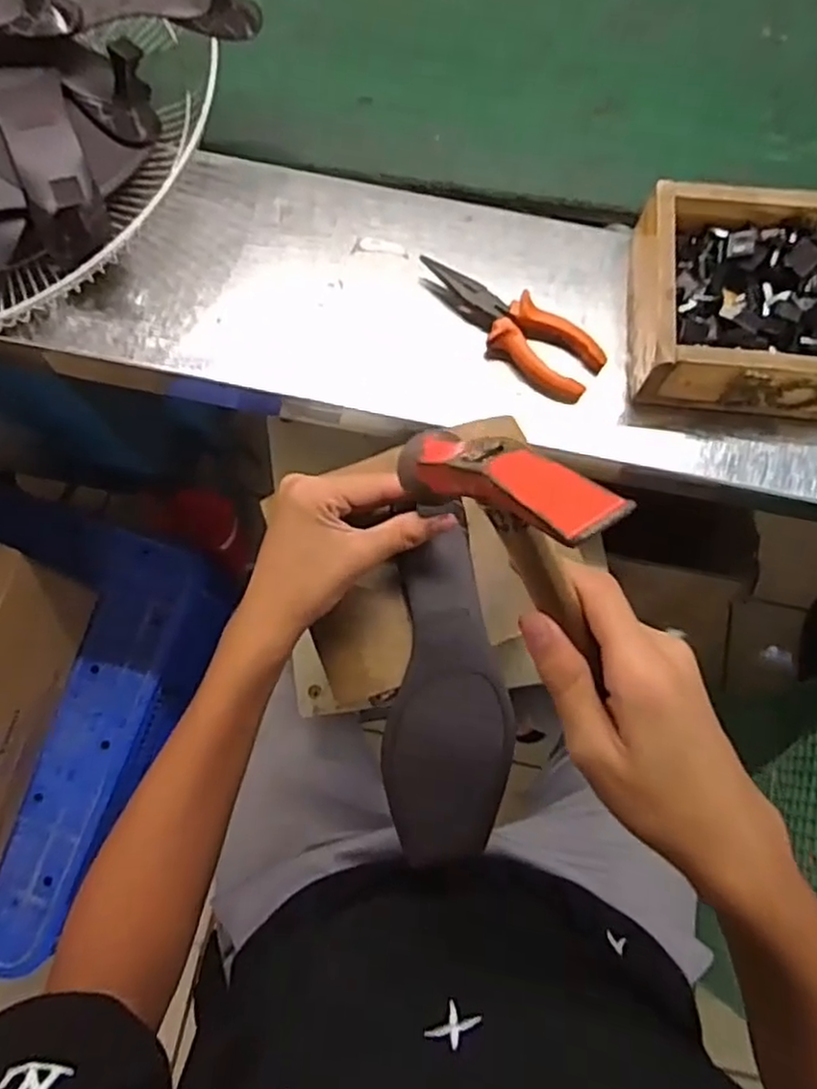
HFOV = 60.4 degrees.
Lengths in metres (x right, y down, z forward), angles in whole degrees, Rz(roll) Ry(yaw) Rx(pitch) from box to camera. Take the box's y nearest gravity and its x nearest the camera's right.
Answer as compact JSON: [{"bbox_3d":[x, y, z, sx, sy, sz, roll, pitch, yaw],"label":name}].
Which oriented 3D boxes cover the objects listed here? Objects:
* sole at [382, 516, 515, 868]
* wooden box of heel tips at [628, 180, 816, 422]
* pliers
[{"bbox_3d":[0.025,0.098,0.452,0.077,0.011,0.203,0,85,-1],"label":"sole"},{"bbox_3d":[0.260,-0.177,0.519,0.185,0.063,0.160,2,76,-1],"label":"wooden box of heel tips"},{"bbox_3d":[0.076,-0.165,0.528,0.147,0.022,0.049,36,78,8],"label":"pliers"}]

